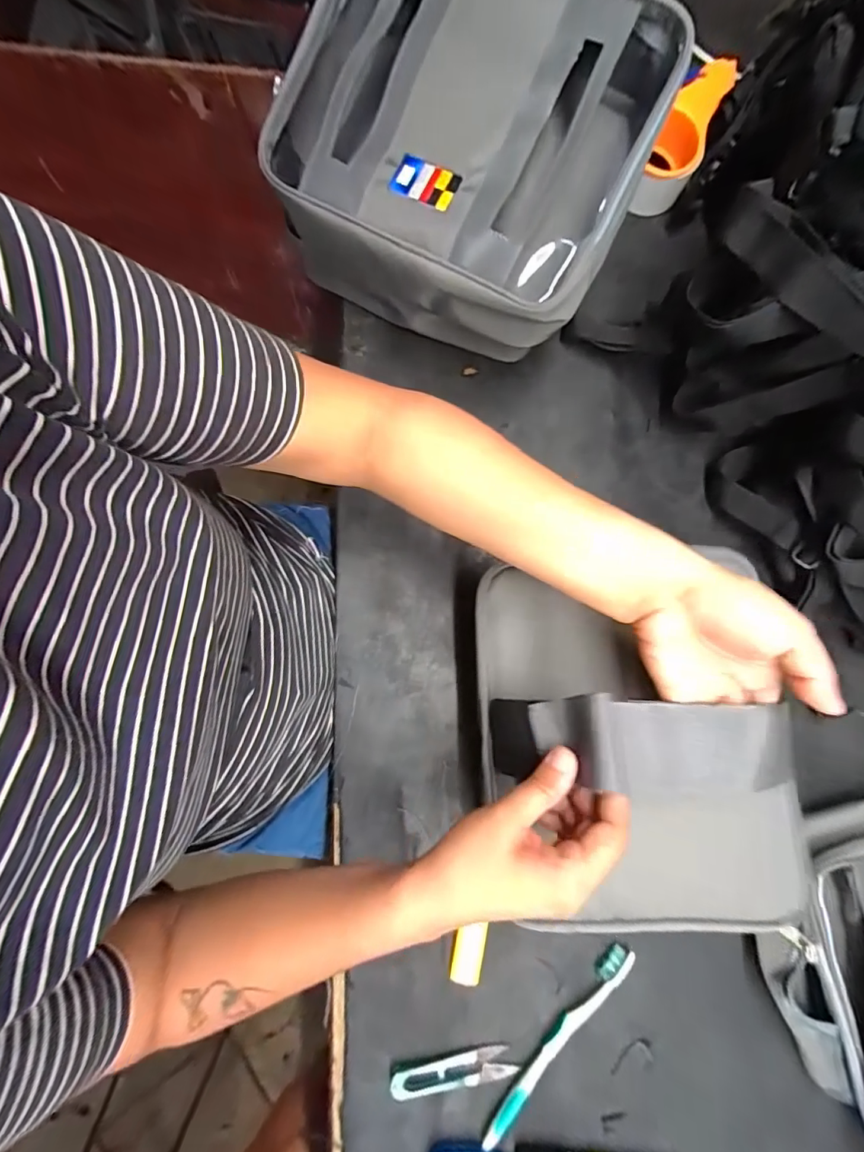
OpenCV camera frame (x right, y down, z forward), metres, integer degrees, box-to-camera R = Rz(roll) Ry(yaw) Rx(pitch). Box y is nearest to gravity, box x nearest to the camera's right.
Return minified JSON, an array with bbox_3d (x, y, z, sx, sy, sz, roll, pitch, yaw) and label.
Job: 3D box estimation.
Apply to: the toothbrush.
[{"bbox_3d":[0.103,0.379,0.363,0.177,0.013,0.019,-44,85,-9],"label":"toothbrush"}]

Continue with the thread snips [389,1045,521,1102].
[{"bbox_3d":[0.018,0.400,0.357,0.101,0.010,0.023,-6,81,-4],"label":"thread snips"}]

